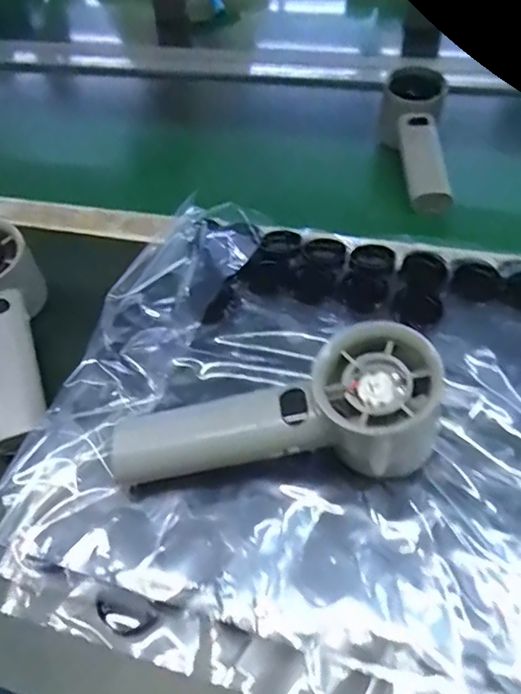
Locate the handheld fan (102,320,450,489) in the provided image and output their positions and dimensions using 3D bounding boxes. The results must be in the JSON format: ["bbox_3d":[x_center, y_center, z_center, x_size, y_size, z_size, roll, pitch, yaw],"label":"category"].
[{"bbox_3d":[0.010,0.037,0.257,0.158,0.053,0.057,-13,47,-9],"label":"handheld fan"}]

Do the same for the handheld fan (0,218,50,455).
[{"bbox_3d":[-0.169,-0.010,0.359,0.057,0.053,0.157,-14,74,-10],"label":"handheld fan"}]

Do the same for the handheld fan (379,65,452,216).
[{"bbox_3d":[0.145,-0.179,0.502,0.049,0.055,0.160,-2,62,2],"label":"handheld fan"}]

